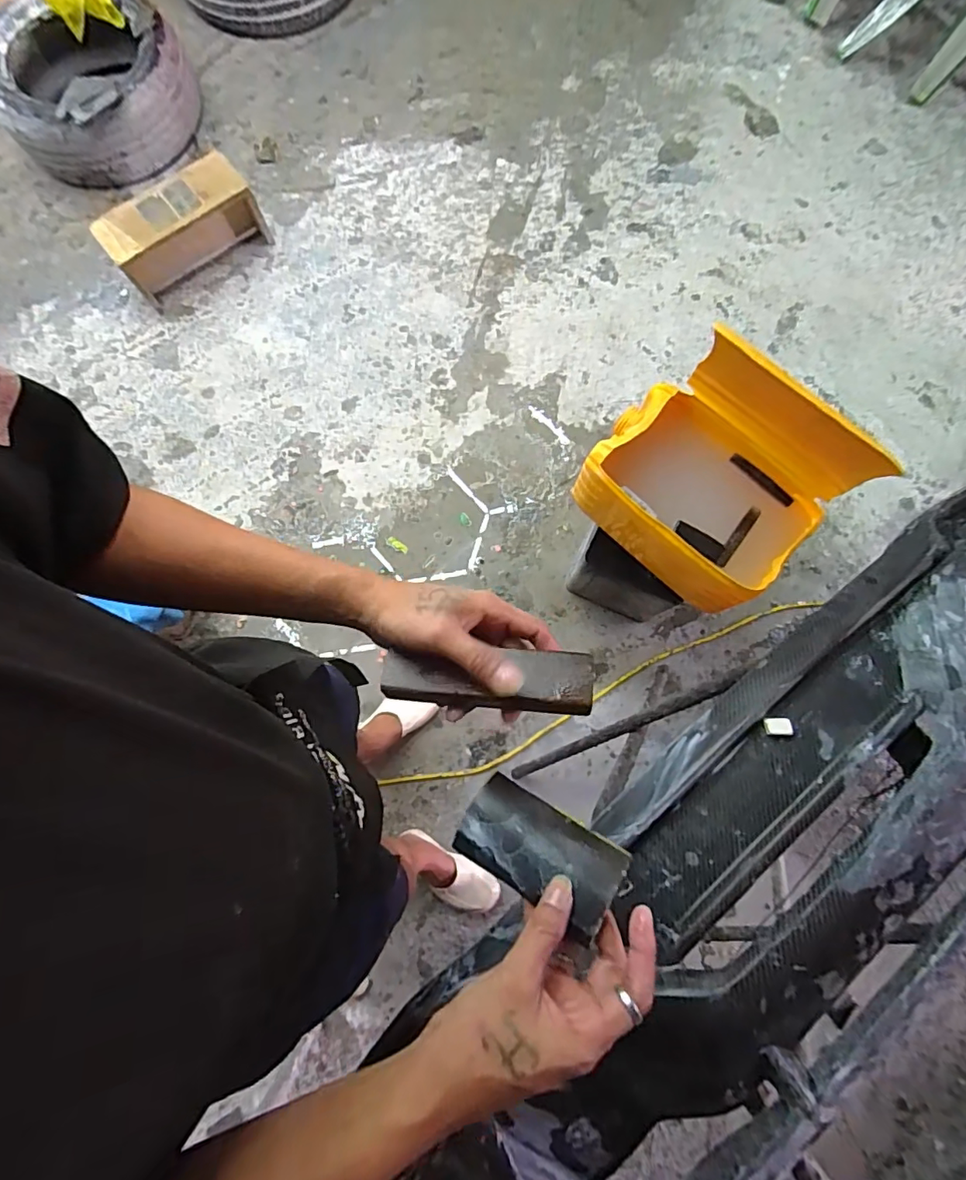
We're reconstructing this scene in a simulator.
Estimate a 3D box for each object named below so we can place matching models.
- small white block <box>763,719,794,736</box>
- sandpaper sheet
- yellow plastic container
[{"bbox_3d":[0.307,0.142,0.551,0.026,0.008,0.017,1,78,1],"label":"small white block"},{"bbox_3d":[0.038,0.182,0.372,0.111,0.013,0.060,24,64,30],"label":"sandpaper sheet"},{"bbox_3d":[0.398,-0.186,0.932,0.371,0.350,0.249,43,81,9],"label":"yellow plastic container"}]

